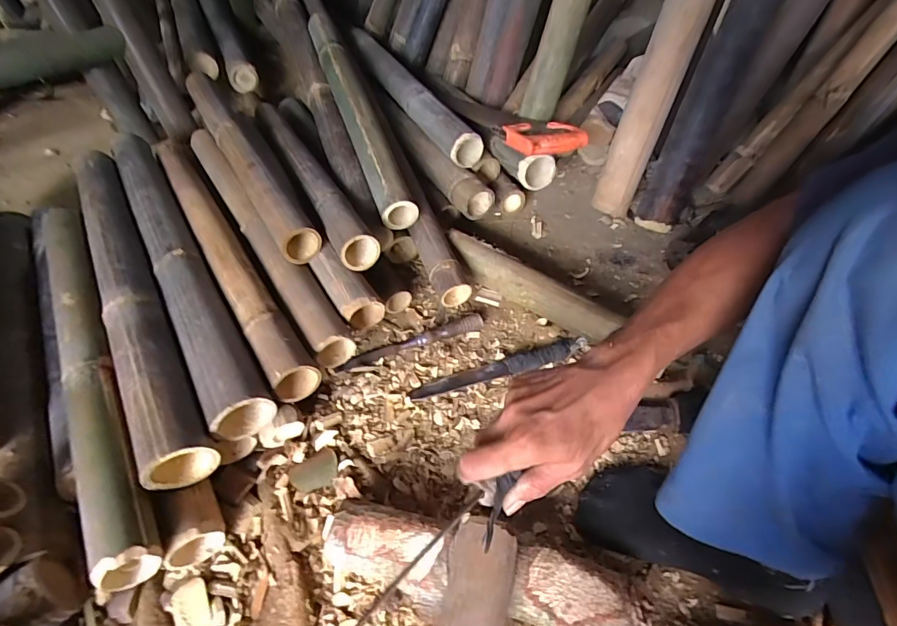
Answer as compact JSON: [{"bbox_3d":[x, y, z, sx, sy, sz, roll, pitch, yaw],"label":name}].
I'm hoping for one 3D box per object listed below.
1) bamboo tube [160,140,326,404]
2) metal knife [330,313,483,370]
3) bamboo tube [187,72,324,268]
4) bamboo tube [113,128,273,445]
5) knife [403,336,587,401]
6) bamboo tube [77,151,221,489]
[{"bbox_3d":[-0.390,-0.133,0.738,0.061,0.053,0.713,-28,55,-21],"label":"bamboo tube"},{"bbox_3d":[-0.059,0.043,0.697,0.239,0.021,0.028,-16,52,-12],"label":"metal knife"},{"bbox_3d":[-0.382,-0.306,0.826,0.077,0.058,0.635,-27,55,-20],"label":"bamboo tube"},{"bbox_3d":[-0.447,-0.112,0.714,0.074,0.070,0.750,-28,55,-20],"label":"bamboo tube"},{"bbox_3d":[0.077,0.082,0.661,0.276,0.025,0.036,-14,51,-10],"label":"knife"},{"bbox_3d":[-0.494,-0.067,0.669,0.070,0.060,0.739,-28,55,-21],"label":"bamboo tube"}]

